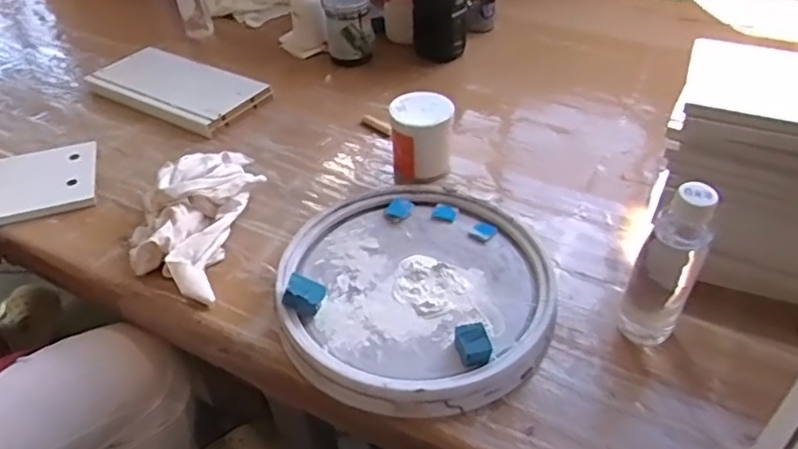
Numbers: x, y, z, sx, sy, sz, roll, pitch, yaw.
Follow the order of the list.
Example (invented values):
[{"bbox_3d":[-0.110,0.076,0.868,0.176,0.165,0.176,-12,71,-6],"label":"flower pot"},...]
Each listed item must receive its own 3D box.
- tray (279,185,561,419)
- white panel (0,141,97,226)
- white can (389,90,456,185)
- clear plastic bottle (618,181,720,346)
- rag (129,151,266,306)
[{"bbox_3d":[0.021,0.063,0.650,0.280,0.048,0.293,-1,41,1],"label":"tray"},{"bbox_3d":[-0.557,-0.046,0.806,0.280,0.018,0.156,-13,42,-13],"label":"white panel"},{"bbox_3d":[0.032,-0.115,0.815,0.080,0.100,0.078,-1,41,1],"label":"white can"},{"bbox_3d":[0.250,0.039,0.559,0.056,0.187,0.048,20,45,23],"label":"clear plastic bottle"},{"bbox_3d":[-0.253,-0.026,0.746,0.125,0.064,0.275,3,41,5],"label":"rag"}]

